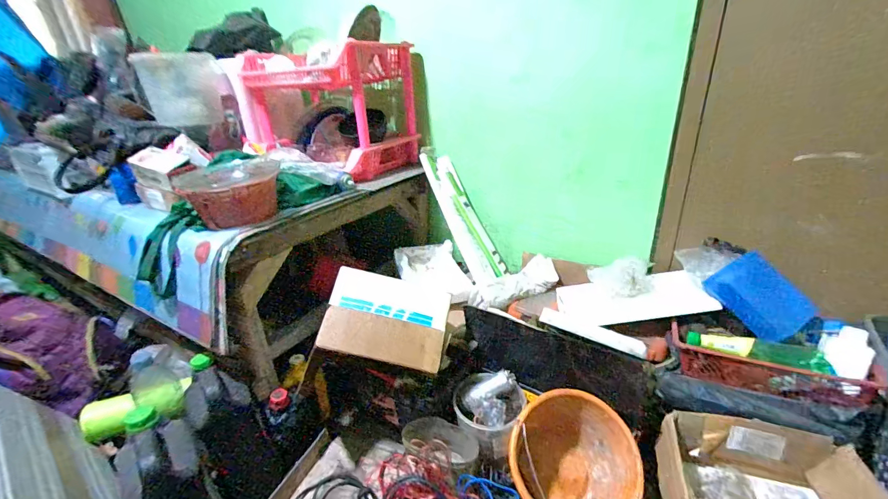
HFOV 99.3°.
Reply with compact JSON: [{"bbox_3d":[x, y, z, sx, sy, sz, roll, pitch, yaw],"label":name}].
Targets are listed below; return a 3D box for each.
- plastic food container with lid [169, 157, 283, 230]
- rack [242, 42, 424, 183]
[{"bbox_3d":[-0.463,-0.123,0.859,0.181,0.121,0.158,-11,25,-17],"label":"plastic food container with lid"},{"bbox_3d":[-0.351,-0.437,1.195,0.450,0.335,0.334,12,28,31],"label":"rack"}]

